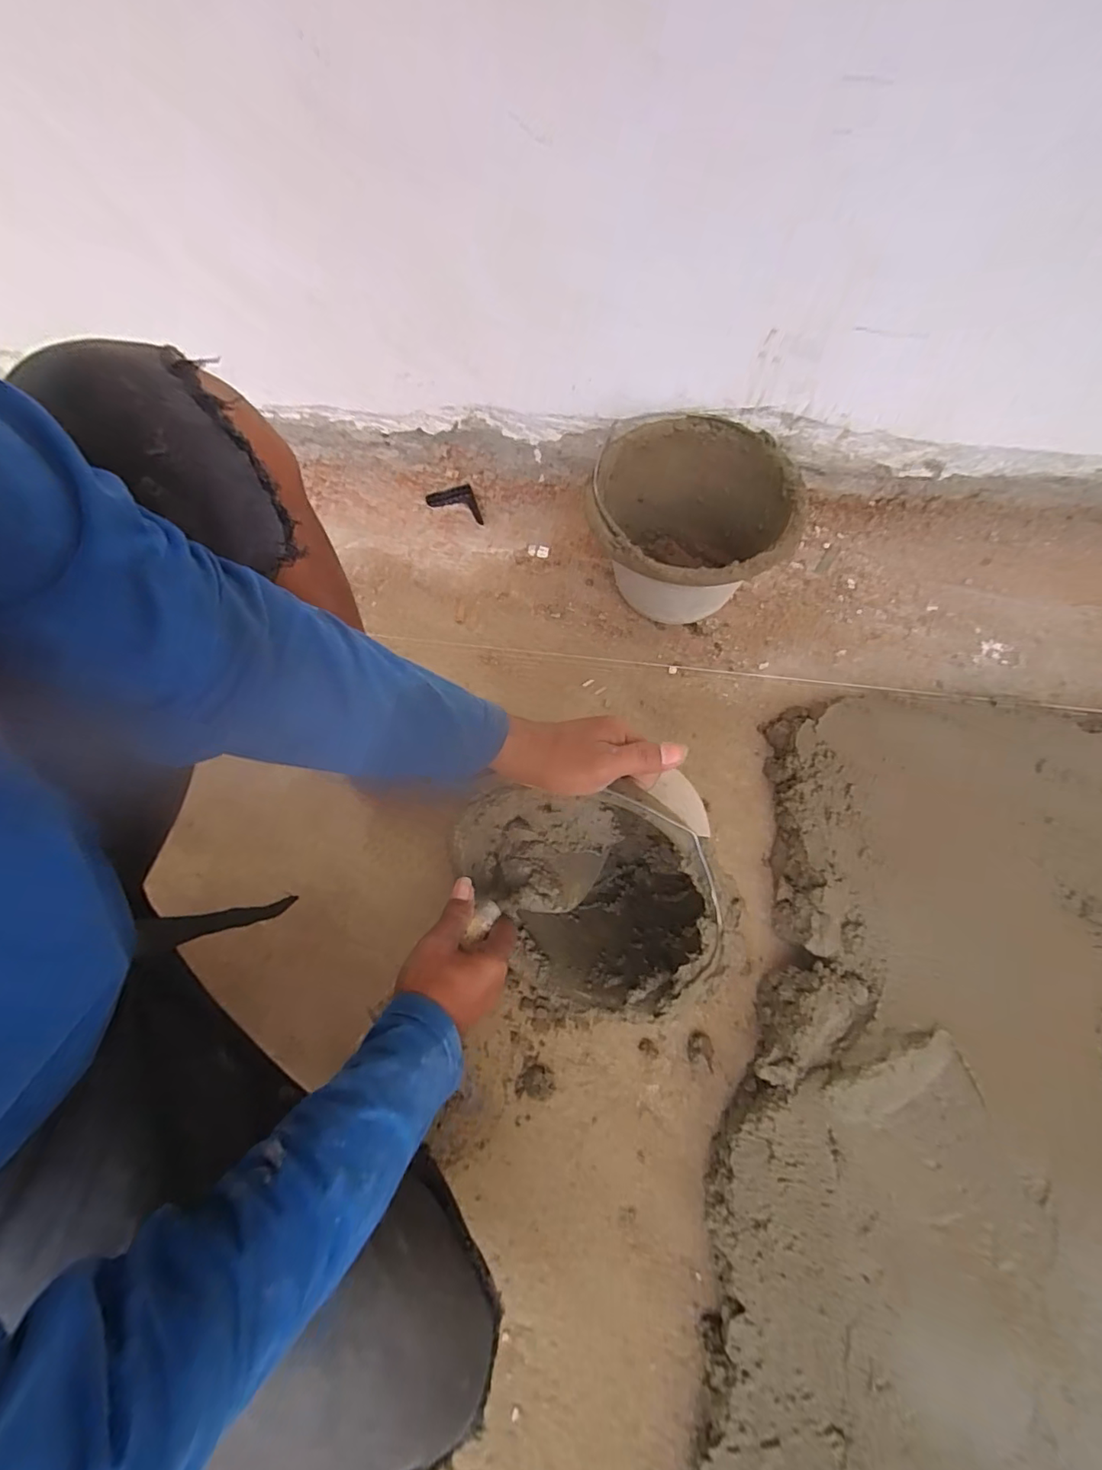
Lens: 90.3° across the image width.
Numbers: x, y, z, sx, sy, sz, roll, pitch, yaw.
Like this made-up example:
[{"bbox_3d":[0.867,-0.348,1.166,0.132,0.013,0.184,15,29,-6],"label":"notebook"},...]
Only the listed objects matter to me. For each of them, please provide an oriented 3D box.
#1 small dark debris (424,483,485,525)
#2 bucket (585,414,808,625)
[{"bbox_3d":[-0.148,-0.380,0.885,0.104,0.020,0.045,24,68,13],"label":"small dark debris"},{"bbox_3d":[0.174,-0.252,0.731,0.247,0.175,0.255,-1,64,2],"label":"bucket"}]

